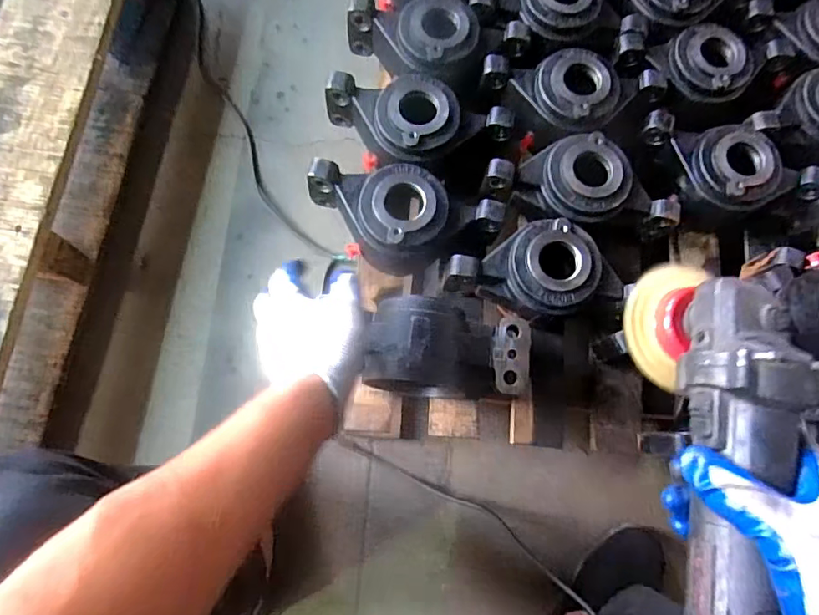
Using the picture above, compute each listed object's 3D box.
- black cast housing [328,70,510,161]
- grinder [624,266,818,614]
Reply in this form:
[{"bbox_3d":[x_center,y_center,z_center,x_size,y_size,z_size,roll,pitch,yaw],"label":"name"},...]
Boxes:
[{"bbox_3d":[0.008,-0.219,0.649,0.217,0.082,0.109,1,76,-4],"label":"black cast housing"},{"bbox_3d":[0.211,0.097,0.348,0.081,0.093,0.286,5,68,1],"label":"grinder"}]

